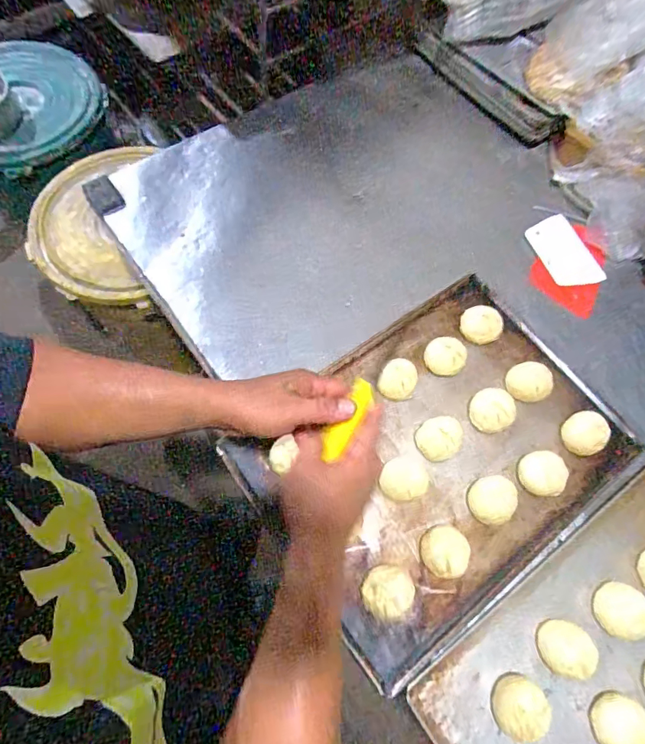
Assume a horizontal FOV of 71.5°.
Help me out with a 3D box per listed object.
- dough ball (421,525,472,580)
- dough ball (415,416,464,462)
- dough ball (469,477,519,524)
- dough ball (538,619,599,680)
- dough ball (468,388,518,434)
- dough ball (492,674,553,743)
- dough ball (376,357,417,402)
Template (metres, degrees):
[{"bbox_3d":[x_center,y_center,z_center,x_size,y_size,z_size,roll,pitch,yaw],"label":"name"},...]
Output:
[{"bbox_3d":[0.140,0.207,0.515,0.056,0.022,0.053,1,68,-2],"label":"dough ball"},{"bbox_3d":[0.144,0.084,0.557,0.051,0.045,0.049,1,68,-2],"label":"dough ball"},{"bbox_3d":[0.200,0.153,0.533,0.049,0.036,0.051,1,68,-2],"label":"dough ball"},{"bbox_3d":[0.260,0.294,0.475,0.051,0.034,0.049,1,68,-2],"label":"dough ball"},{"bbox_3d":[0.219,0.049,0.573,0.056,0.045,0.052,1,68,-2],"label":"dough ball"},{"bbox_3d":[0.196,0.336,0.452,0.049,0.038,0.052,1,68,-2],"label":"dough ball"},{"bbox_3d":[0.099,0.015,0.583,0.049,0.046,0.055,27,69,8],"label":"dough ball"}]

